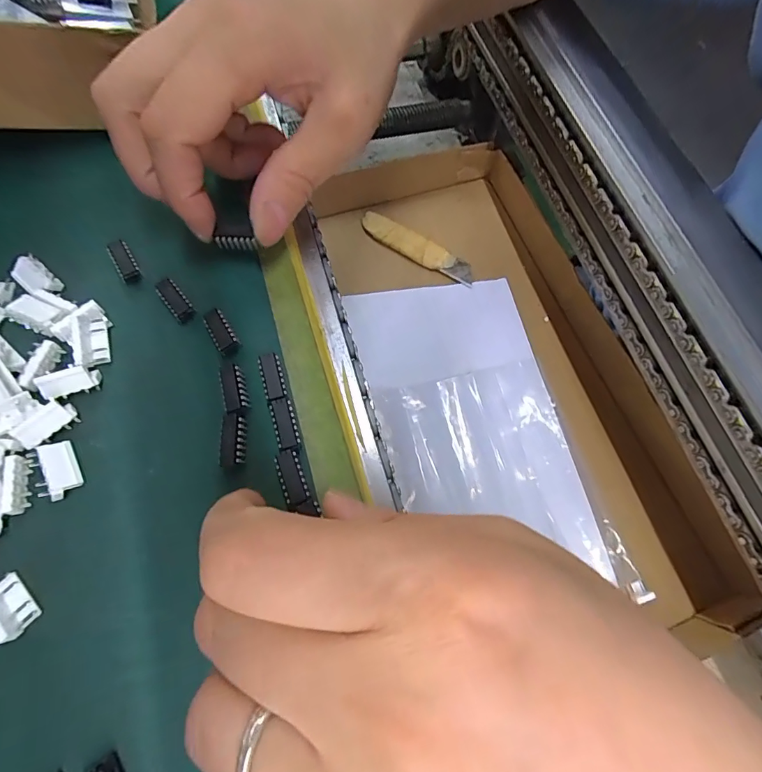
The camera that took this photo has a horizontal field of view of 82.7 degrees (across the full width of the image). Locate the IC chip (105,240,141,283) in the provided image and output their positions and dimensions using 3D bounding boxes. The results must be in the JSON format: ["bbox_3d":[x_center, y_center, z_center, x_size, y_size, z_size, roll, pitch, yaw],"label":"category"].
[{"bbox_3d":[-0.111,-0.053,0.187,0.009,0.007,0.019,-28,73,-15],"label":"IC chip"}]

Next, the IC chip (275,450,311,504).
[{"bbox_3d":[-0.031,0.033,0.154,0.008,0.005,0.018,-19,71,-13],"label":"IC chip"}]

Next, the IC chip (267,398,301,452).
[{"bbox_3d":[-0.035,0.014,0.160,0.008,0.006,0.019,-15,70,-11],"label":"IC chip"}]

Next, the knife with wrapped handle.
[{"bbox_3d":[0.029,-0.107,0.335,0.095,0.008,0.020,32,69,7],"label":"knife with wrapped handle"}]

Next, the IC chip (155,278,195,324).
[{"bbox_3d":[-0.086,-0.036,0.180,0.009,0.004,0.020,-37,76,-18],"label":"IC chip"}]

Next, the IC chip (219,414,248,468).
[{"bbox_3d":[-0.054,0.020,0.159,0.009,0.005,0.019,-3,69,-7],"label":"IC chip"}]

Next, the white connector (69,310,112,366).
[{"bbox_3d":[-0.115,-0.019,0.173,0.012,0.009,0.023,-17,71,-12],"label":"white connector"}]

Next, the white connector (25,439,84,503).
[{"bbox_3d":[-0.116,0.030,0.155,0.013,0.005,0.020,-31,74,-16],"label":"white connector"}]

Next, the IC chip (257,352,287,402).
[{"bbox_3d":[-0.041,-0.003,0.166,0.008,0.007,0.018,-14,70,-11],"label":"IC chip"}]

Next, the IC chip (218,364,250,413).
[{"bbox_3d":[-0.056,0.001,0.165,0.009,0.005,0.018,-15,70,-11],"label":"IC chip"}]

